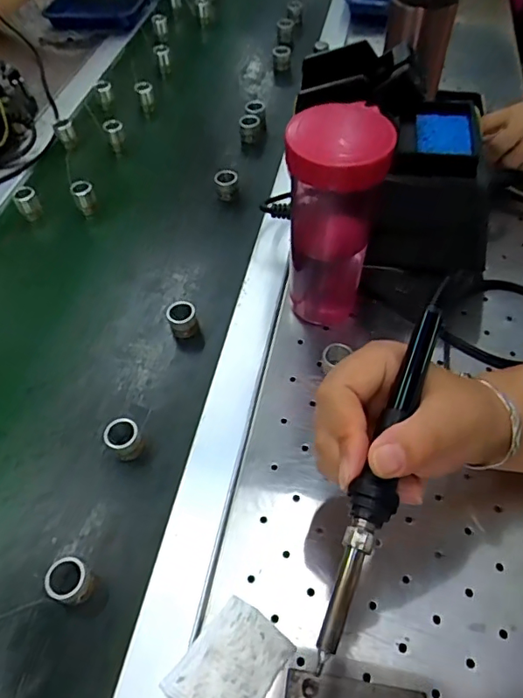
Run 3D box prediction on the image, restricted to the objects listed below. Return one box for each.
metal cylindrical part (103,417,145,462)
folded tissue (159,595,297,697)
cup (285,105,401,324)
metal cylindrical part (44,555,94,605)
[{"bbox_3d":[-0.103,0.068,0.390,0.024,0.023,0.024,-1,52,2],"label":"metal cylindrical part"},{"bbox_3d":[-0.019,0.188,0.303,0.050,0.015,0.069,33,61,24],"label":"folded tissue"},{"bbox_3d":[0.053,-0.087,0.396,0.064,0.176,0.063,-1,52,2],"label":"cup"},{"bbox_3d":[-0.123,0.151,0.335,0.025,0.024,0.025,-1,52,2],"label":"metal cylindrical part"}]

